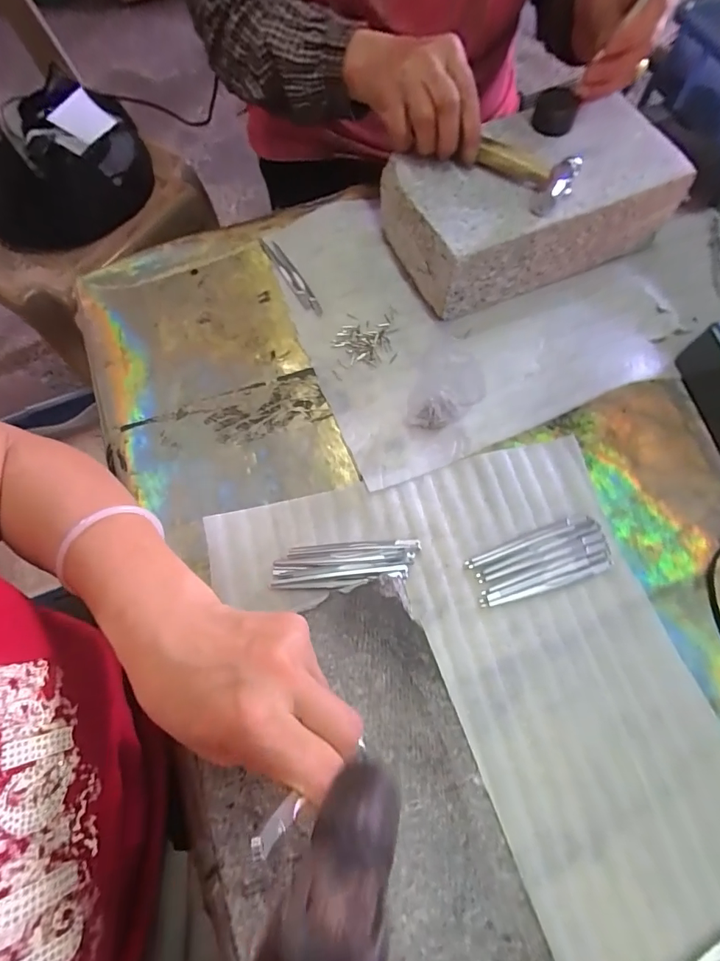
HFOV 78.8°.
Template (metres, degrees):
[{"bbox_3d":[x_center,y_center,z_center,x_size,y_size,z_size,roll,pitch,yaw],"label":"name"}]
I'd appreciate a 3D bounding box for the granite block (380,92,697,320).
[{"bbox_3d":[0.160,-0.267,0.422,0.246,0.082,0.135,-22,71,-7],"label":"granite block"}]

